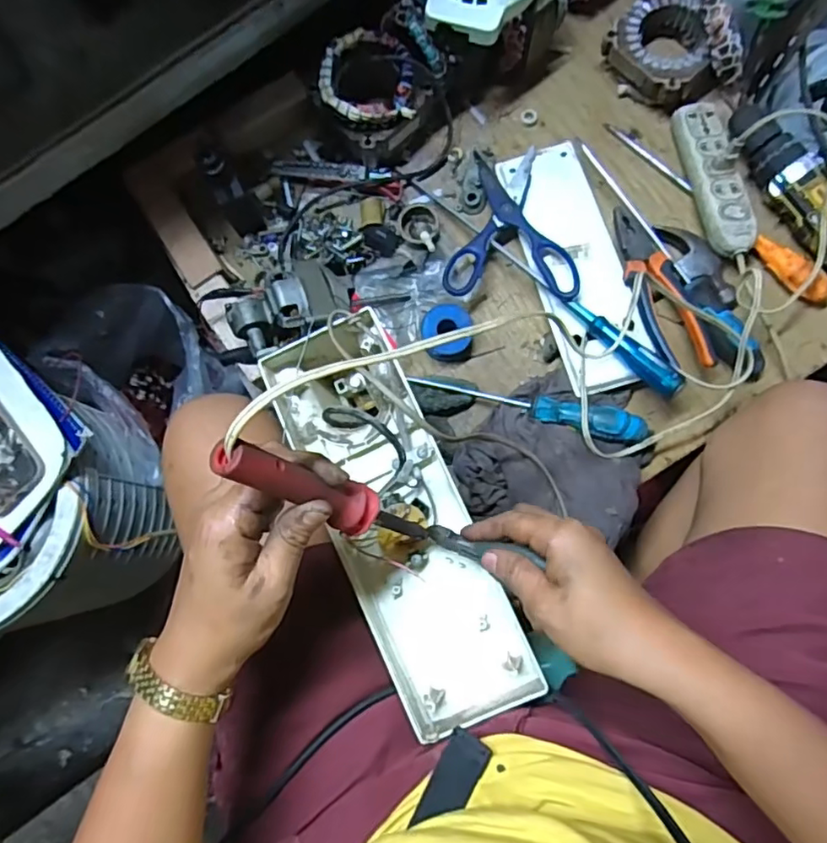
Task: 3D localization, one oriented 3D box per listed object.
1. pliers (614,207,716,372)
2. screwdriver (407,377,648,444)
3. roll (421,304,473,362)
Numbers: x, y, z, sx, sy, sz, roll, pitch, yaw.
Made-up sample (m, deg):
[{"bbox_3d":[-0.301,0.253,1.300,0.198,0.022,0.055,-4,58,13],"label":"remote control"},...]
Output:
[{"bbox_3d":[0.246,-0.138,0.594,0.058,0.034,0.185,-21,80,0],"label":"pliers"},{"bbox_3d":[0.113,-0.017,0.593,0.234,0.025,0.029,14,81,19],"label":"screwdriver"},{"bbox_3d":[0.036,-0.095,0.617,0.053,0.027,0.052,0,81,3],"label":"roll"}]

